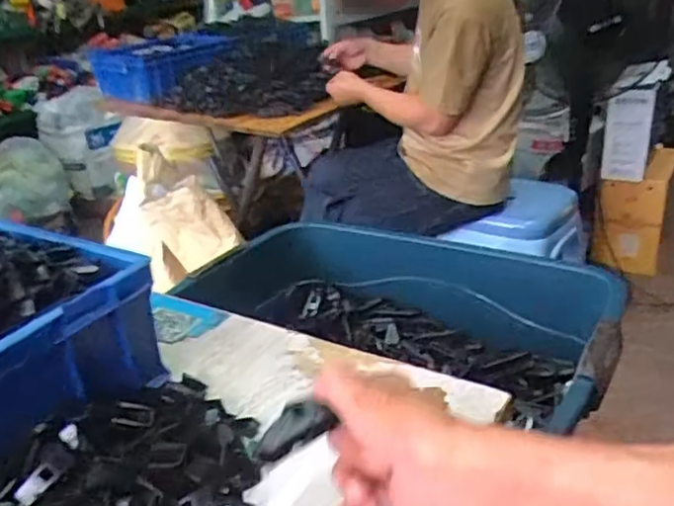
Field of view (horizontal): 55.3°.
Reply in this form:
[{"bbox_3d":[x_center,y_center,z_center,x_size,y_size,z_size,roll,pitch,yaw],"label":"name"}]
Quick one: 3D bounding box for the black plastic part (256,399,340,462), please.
[{"bbox_3d":[-0.030,0.114,0.419,0.051,0.016,0.024,-17,28,-24],"label":"black plastic part"}]

